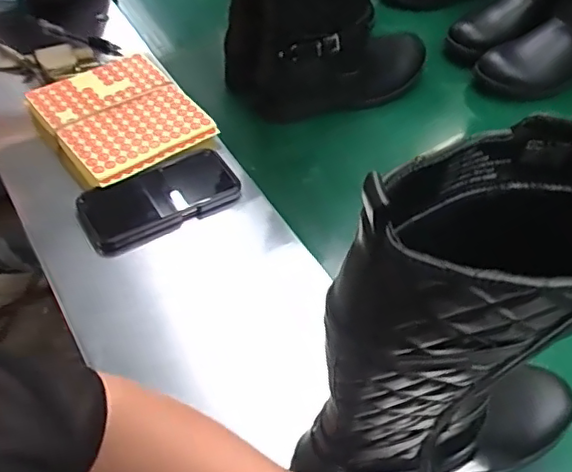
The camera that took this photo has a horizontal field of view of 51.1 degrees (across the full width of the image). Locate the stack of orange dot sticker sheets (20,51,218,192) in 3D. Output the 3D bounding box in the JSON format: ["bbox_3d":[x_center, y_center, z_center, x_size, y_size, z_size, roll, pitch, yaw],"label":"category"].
[{"bbox_3d":[-0.198,-0.144,0.708,0.159,0.027,0.174,-33,60,-25],"label":"stack of orange dot sticker sheets"}]

